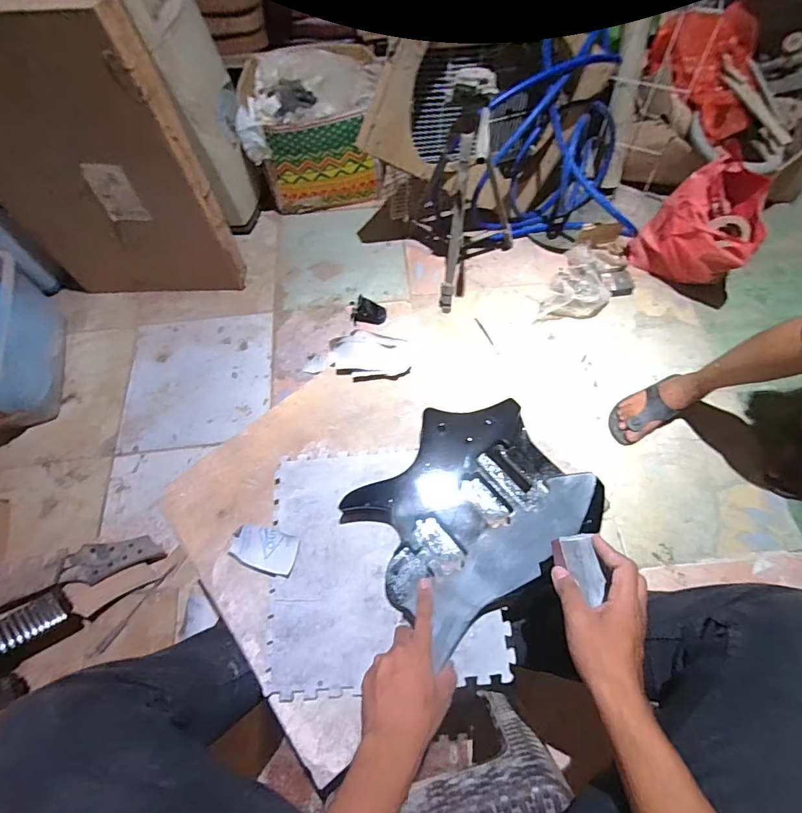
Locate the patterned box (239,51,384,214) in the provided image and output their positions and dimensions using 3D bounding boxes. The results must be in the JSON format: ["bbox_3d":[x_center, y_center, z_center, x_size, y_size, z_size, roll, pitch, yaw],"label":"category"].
[{"bbox_3d":[-0.259,-0.832,1.345,0.389,0.308,0.273,-9,65,-3],"label":"patterned box"}]

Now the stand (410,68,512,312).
[{"bbox_3d":[0.156,-0.515,1.095,0.283,0.520,0.285,11,65,7],"label":"stand"}]

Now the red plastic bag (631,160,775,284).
[{"bbox_3d":[0.782,-0.456,1.183,0.239,0.288,0.203,19,66,10],"label":"red plastic bag"}]

